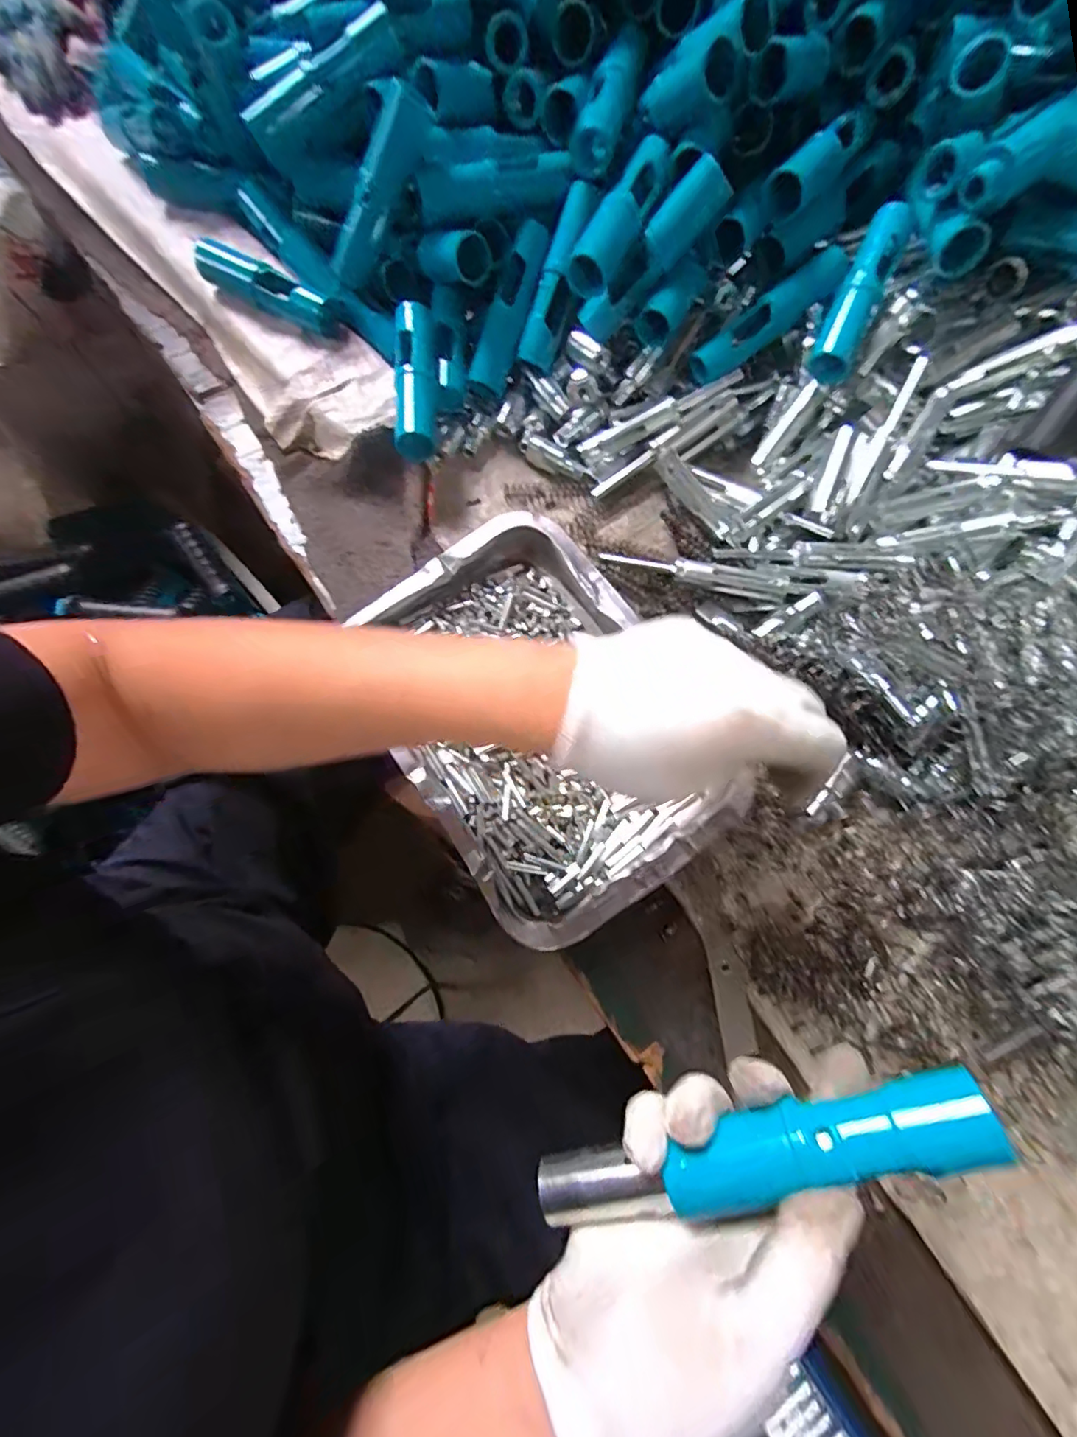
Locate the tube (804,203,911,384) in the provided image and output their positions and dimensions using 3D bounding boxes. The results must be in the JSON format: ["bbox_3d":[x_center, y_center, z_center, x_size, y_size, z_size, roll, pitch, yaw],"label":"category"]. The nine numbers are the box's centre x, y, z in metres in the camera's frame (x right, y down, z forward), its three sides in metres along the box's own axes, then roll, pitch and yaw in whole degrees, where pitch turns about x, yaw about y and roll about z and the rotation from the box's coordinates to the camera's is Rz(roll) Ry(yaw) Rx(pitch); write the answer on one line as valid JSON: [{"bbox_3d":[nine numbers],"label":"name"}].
[{"bbox_3d":[0.238,-0.314,0.396,0.030,0.033,0.118,25,93,8],"label":"tube"}]

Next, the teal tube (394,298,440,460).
[{"bbox_3d":[-0.095,-0.264,0.407,0.030,0.025,0.133,-3,72,-1],"label":"teal tube"}]

